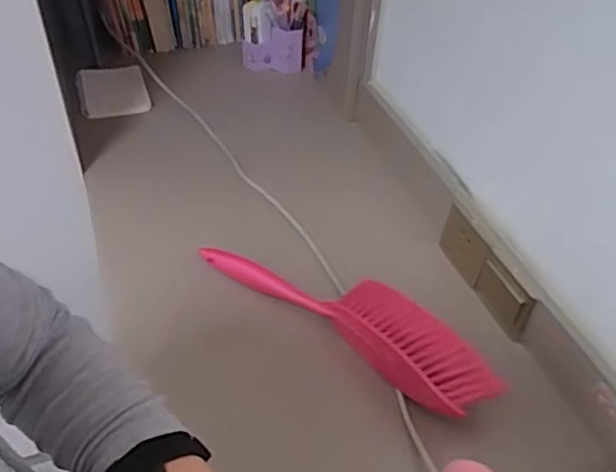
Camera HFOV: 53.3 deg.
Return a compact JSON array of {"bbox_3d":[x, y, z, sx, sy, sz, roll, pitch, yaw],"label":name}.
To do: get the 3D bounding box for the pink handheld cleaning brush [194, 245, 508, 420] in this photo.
[{"bbox_3d":[0.041,0.090,0.717,0.380,0.077,0.100,34,51,27],"label":"pink handheld cleaning brush"}]

